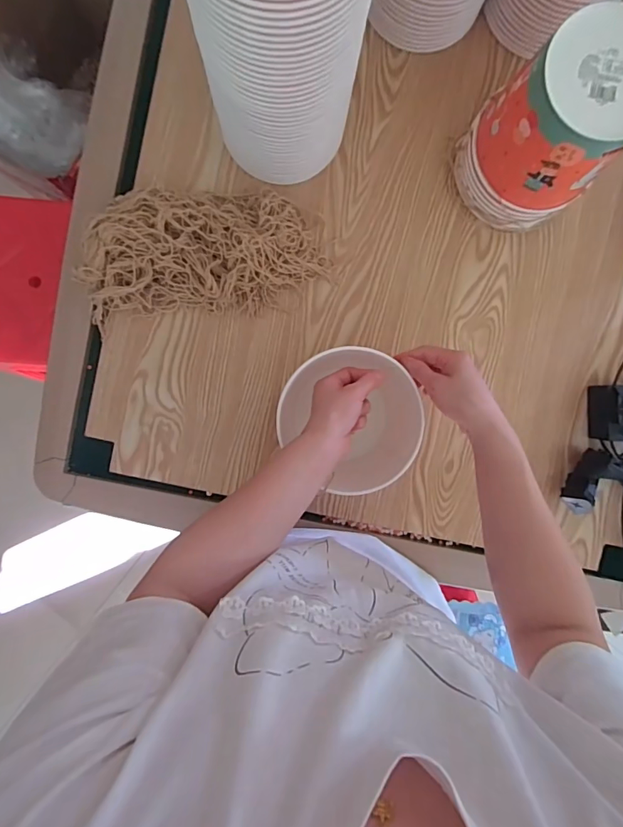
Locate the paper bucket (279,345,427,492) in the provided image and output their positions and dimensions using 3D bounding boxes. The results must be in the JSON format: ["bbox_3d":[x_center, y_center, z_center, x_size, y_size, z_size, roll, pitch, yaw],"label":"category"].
[{"bbox_3d":[0.049,0.004,0.565,0.149,0.149,0.151,-42,94,1],"label":"paper bucket"}]

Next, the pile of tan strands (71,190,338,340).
[{"bbox_3d":[-0.141,-0.211,0.582,0.313,0.070,0.160,-10,94,-1],"label":"pile of tan strands"}]

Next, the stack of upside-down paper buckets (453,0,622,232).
[{"bbox_3d":[0.282,-0.323,0.531,0.148,0.193,0.143,-35,94,0],"label":"stack of upside-down paper buckets"}]

